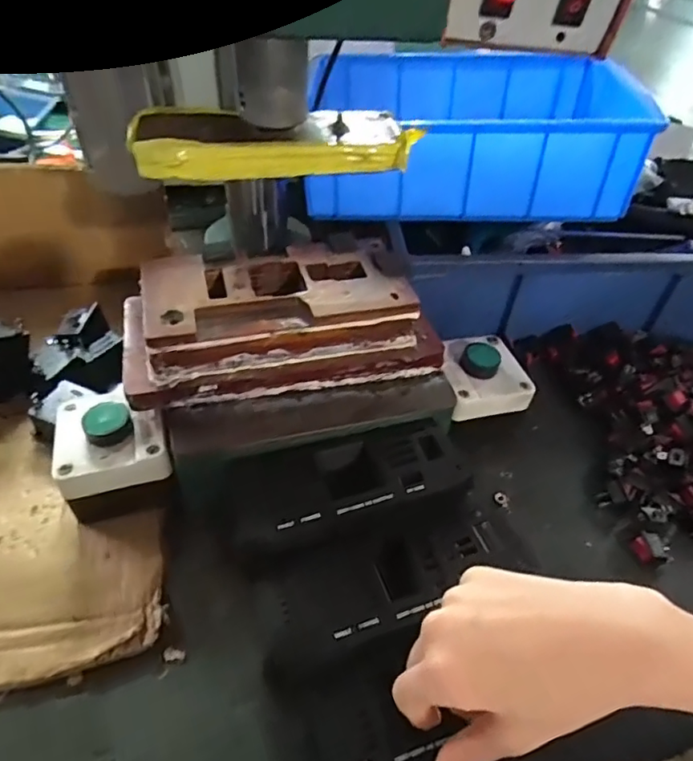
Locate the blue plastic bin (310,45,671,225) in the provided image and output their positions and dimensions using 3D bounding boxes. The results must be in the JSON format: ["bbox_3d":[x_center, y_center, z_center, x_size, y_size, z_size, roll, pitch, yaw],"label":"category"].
[{"bbox_3d":[0.112,-0.237,0.517,0.275,0.090,0.199,6,45,0],"label":"blue plastic bin"}]

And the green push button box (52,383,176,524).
[{"bbox_3d":[-0.155,0.045,0.365,0.066,0.058,0.071,-15,49,-19],"label":"green push button box"}]

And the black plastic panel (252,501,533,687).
[{"bbox_3d":[0.027,0.116,0.320,0.158,0.028,0.056,-14,65,-20],"label":"black plastic panel"}]

